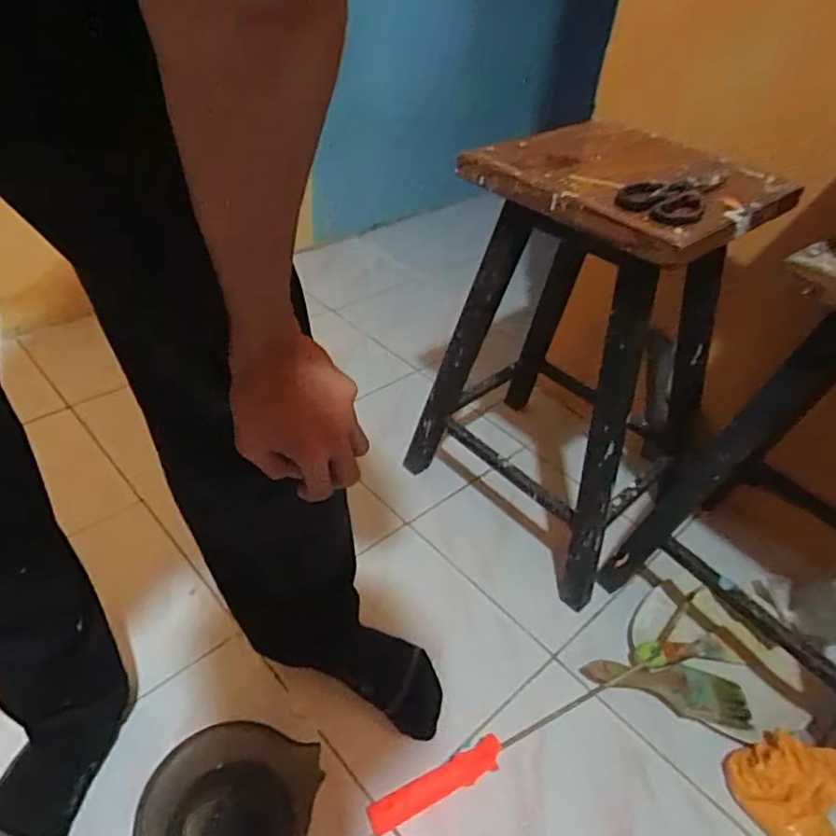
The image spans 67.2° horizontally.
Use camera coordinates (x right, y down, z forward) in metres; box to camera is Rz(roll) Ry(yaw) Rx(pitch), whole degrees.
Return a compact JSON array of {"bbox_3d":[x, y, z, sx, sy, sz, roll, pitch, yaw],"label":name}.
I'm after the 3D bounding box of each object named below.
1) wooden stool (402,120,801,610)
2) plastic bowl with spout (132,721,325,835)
[{"bbox_3d":[0.227,-0.088,0.944,0.370,0.581,0.324,32,46,27],"label":"wooden stool"},{"bbox_3d":[-0.199,0.419,0.658,0.160,0.094,0.166,4,40,-4],"label":"plastic bowl with spout"}]

